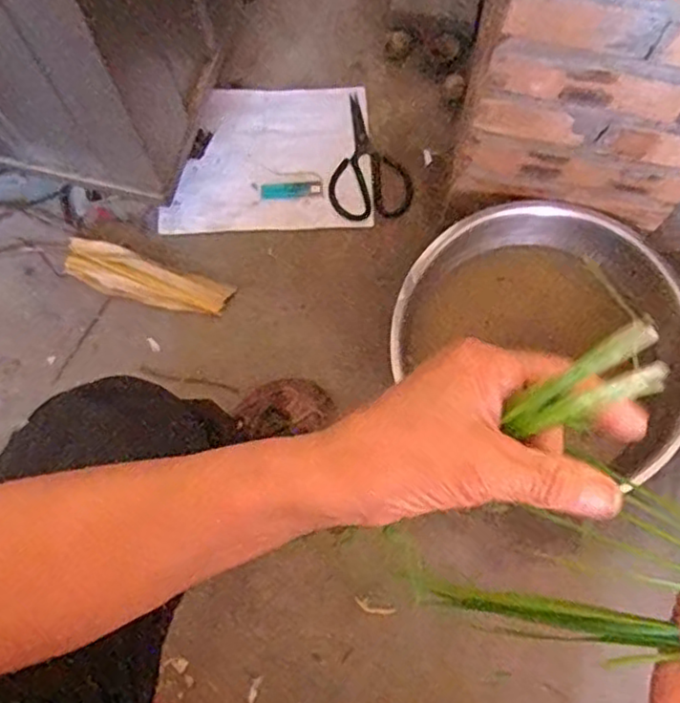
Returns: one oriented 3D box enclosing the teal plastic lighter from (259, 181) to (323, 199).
[{"bbox_3d":[-0.062,-0.205,0.866,0.076,0.005,0.020,-6,76,-3],"label":"teal plastic lighter"}]

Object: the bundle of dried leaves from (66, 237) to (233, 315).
[{"bbox_3d":[-0.228,-0.083,0.816,0.189,0.021,0.052,17,76,-11],"label":"bundle of dried leaves"}]

